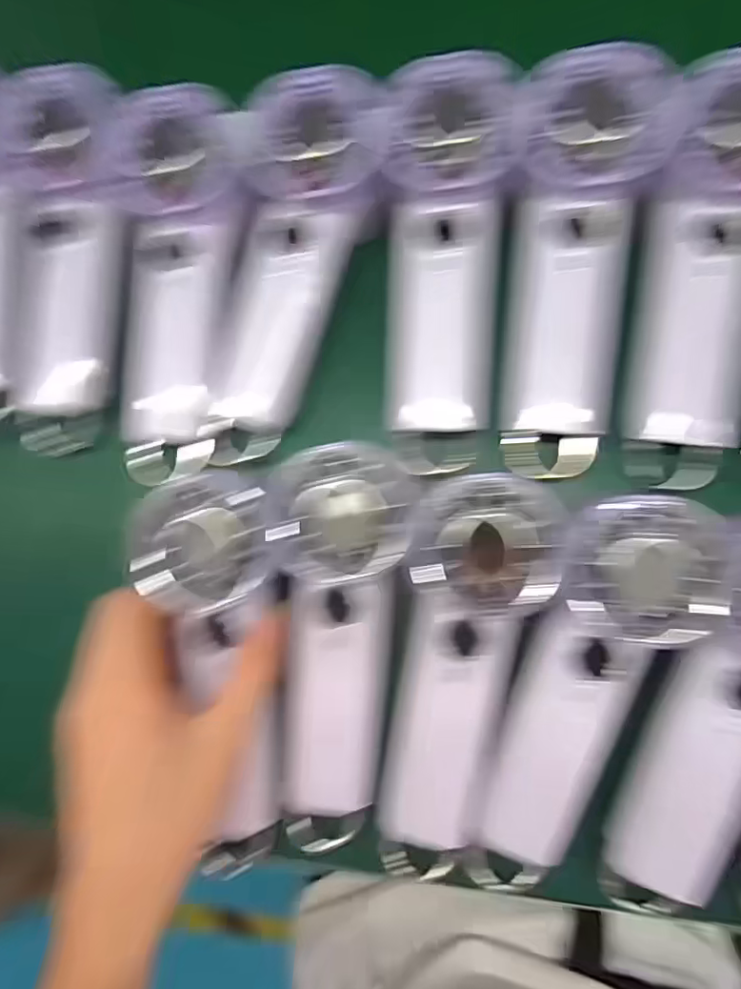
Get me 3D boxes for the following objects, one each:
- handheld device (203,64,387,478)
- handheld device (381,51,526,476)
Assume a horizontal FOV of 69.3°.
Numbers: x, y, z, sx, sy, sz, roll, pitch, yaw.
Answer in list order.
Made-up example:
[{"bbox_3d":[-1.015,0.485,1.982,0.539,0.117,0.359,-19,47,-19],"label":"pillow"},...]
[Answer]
[{"bbox_3d":[-0.045,-0.112,0.282,0.060,0.028,0.193,20,105,9],"label":"handheld device"},{"bbox_3d":[0.037,-0.109,0.269,0.060,0.024,0.191,3,102,7],"label":"handheld device"}]

